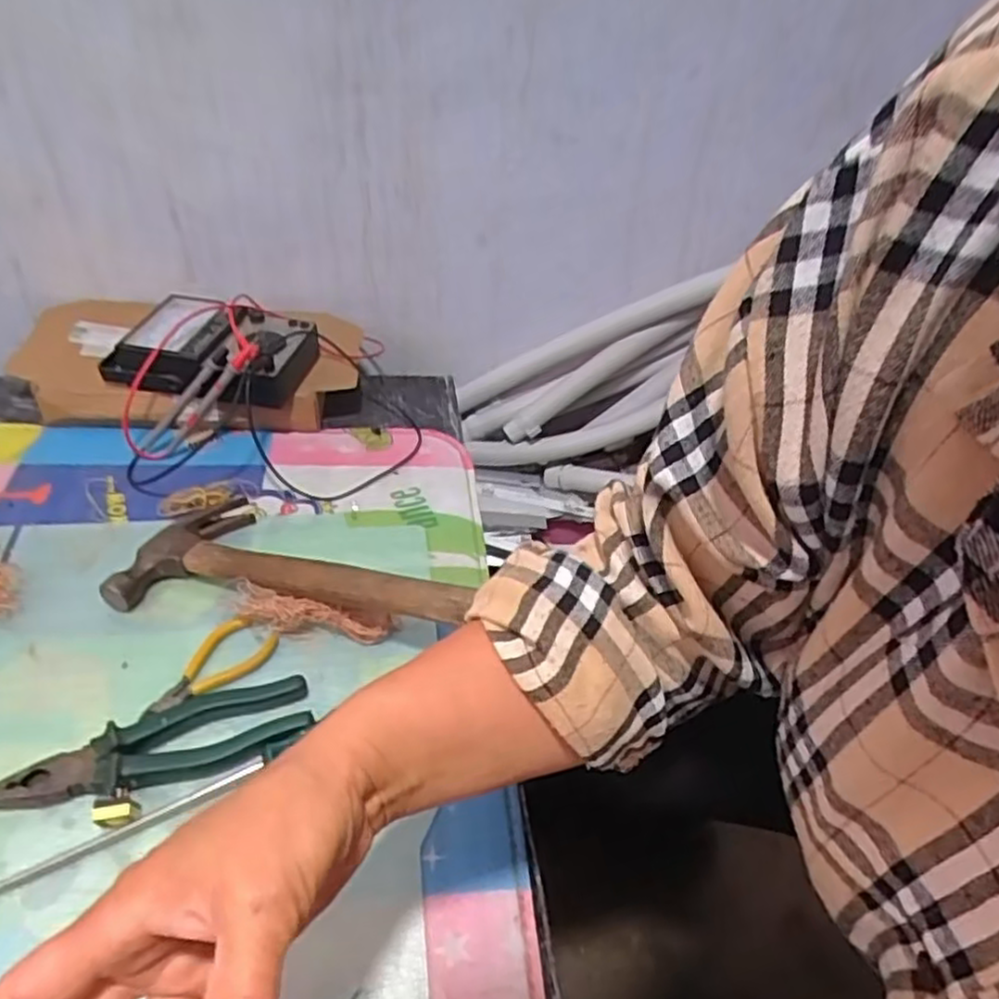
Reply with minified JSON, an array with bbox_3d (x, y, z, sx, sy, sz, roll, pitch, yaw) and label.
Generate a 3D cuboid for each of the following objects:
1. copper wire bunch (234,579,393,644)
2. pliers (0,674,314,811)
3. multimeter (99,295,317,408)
[{"bbox_3d":[-0.145,0.090,0.564,0.119,0.035,0.024,12,44,6],"label":"copper wire bunch"},{"bbox_3d":[-0.225,0.163,0.490,0.191,0.018,0.057,-9,46,-16],"label":"pliers"},{"bbox_3d":[-0.287,-0.150,0.735,0.185,0.053,0.113,4,42,8],"label":"multimeter"}]

